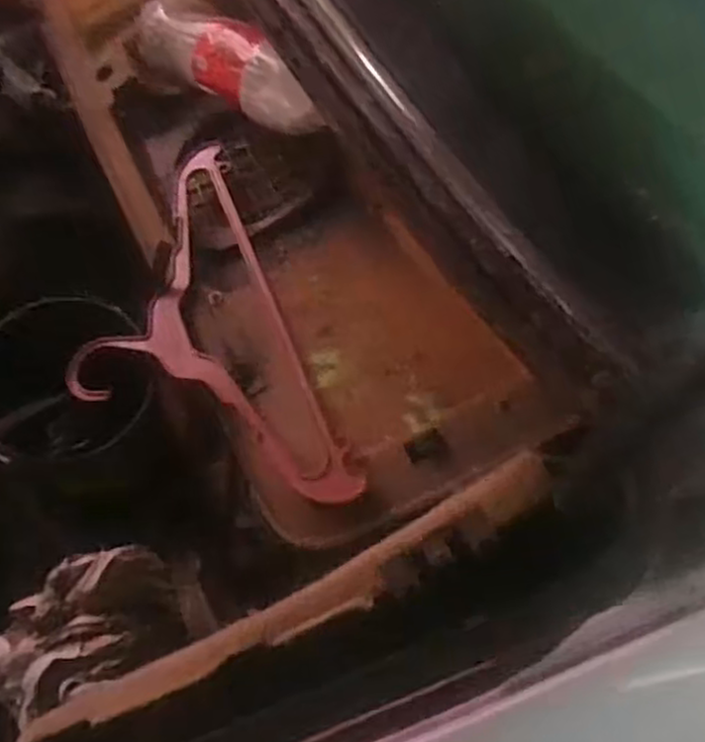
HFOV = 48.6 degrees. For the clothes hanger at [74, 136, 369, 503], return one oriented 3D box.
[{"bbox_3d":[-0.150,-0.023,0.680,0.194,0.023,0.384,-24,60,-3],"label":"clothes hanger"}]

